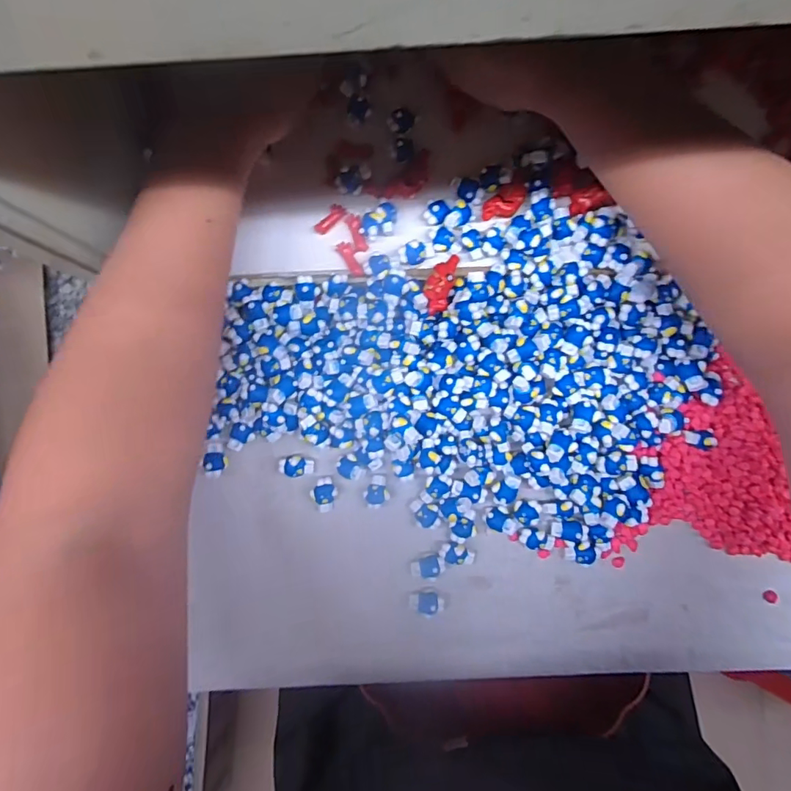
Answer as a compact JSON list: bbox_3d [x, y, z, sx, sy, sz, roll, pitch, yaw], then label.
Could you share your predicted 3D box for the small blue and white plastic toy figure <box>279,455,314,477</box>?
[{"bbox_3d":[-0.064,0.045,0.315,0.020,0.010,0.014,-5,87,1],"label":"small blue and white plastic toy figure"}]

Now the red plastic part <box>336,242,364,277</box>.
[{"bbox_3d":[-0.027,-0.084,0.305,0.009,0.007,0.025,-30,75,2],"label":"red plastic part"}]

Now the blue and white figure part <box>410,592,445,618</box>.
[{"bbox_3d":[0.020,0.131,0.307,0.021,0.010,0.015,-5,87,1],"label":"blue and white figure part"}]

